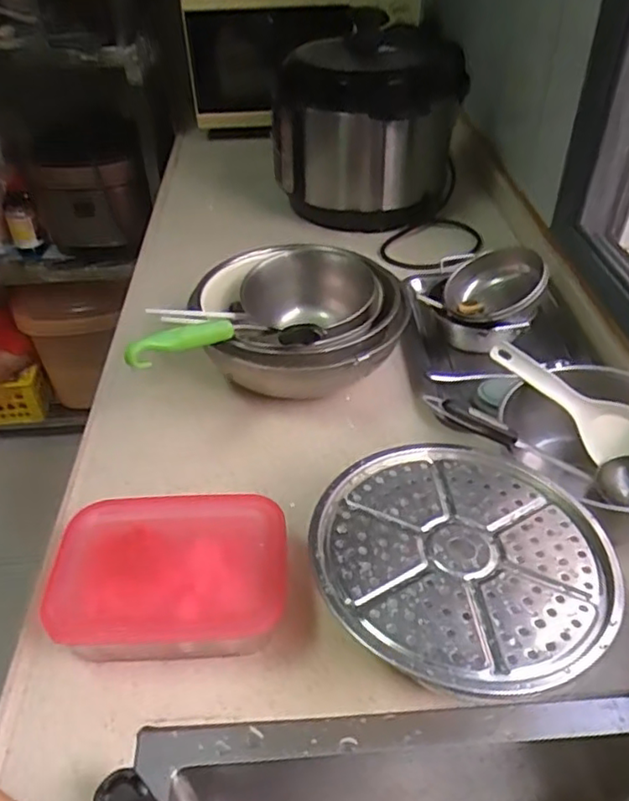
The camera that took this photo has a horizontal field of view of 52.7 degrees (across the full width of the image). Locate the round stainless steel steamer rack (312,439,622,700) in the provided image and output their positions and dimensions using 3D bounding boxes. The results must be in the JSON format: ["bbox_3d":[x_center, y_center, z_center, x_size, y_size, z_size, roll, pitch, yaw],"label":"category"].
[{"bbox_3d":[0.106,0.103,0.456,0.198,0.025,0.216,-2,42,1],"label":"round stainless steel steamer rack"}]

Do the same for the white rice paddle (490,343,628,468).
[{"bbox_3d":[0.256,0.004,0.627,0.185,0.059,0.034,36,51,7],"label":"white rice paddle"}]

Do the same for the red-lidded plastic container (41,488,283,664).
[{"bbox_3d":[-0.114,0.147,0.516,0.181,0.065,0.134,-4,42,-1],"label":"red-lidded plastic container"}]

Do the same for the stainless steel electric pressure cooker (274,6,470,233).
[{"bbox_3d":[0.085,-0.432,1.038,0.284,0.273,0.240,28,51,30],"label":"stainless steel electric pressure cooker"}]

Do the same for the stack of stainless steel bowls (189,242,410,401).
[{"bbox_3d":[-0.015,-0.081,0.715,0.211,0.114,0.224,-19,45,-17],"label":"stack of stainless steel bowls"}]

